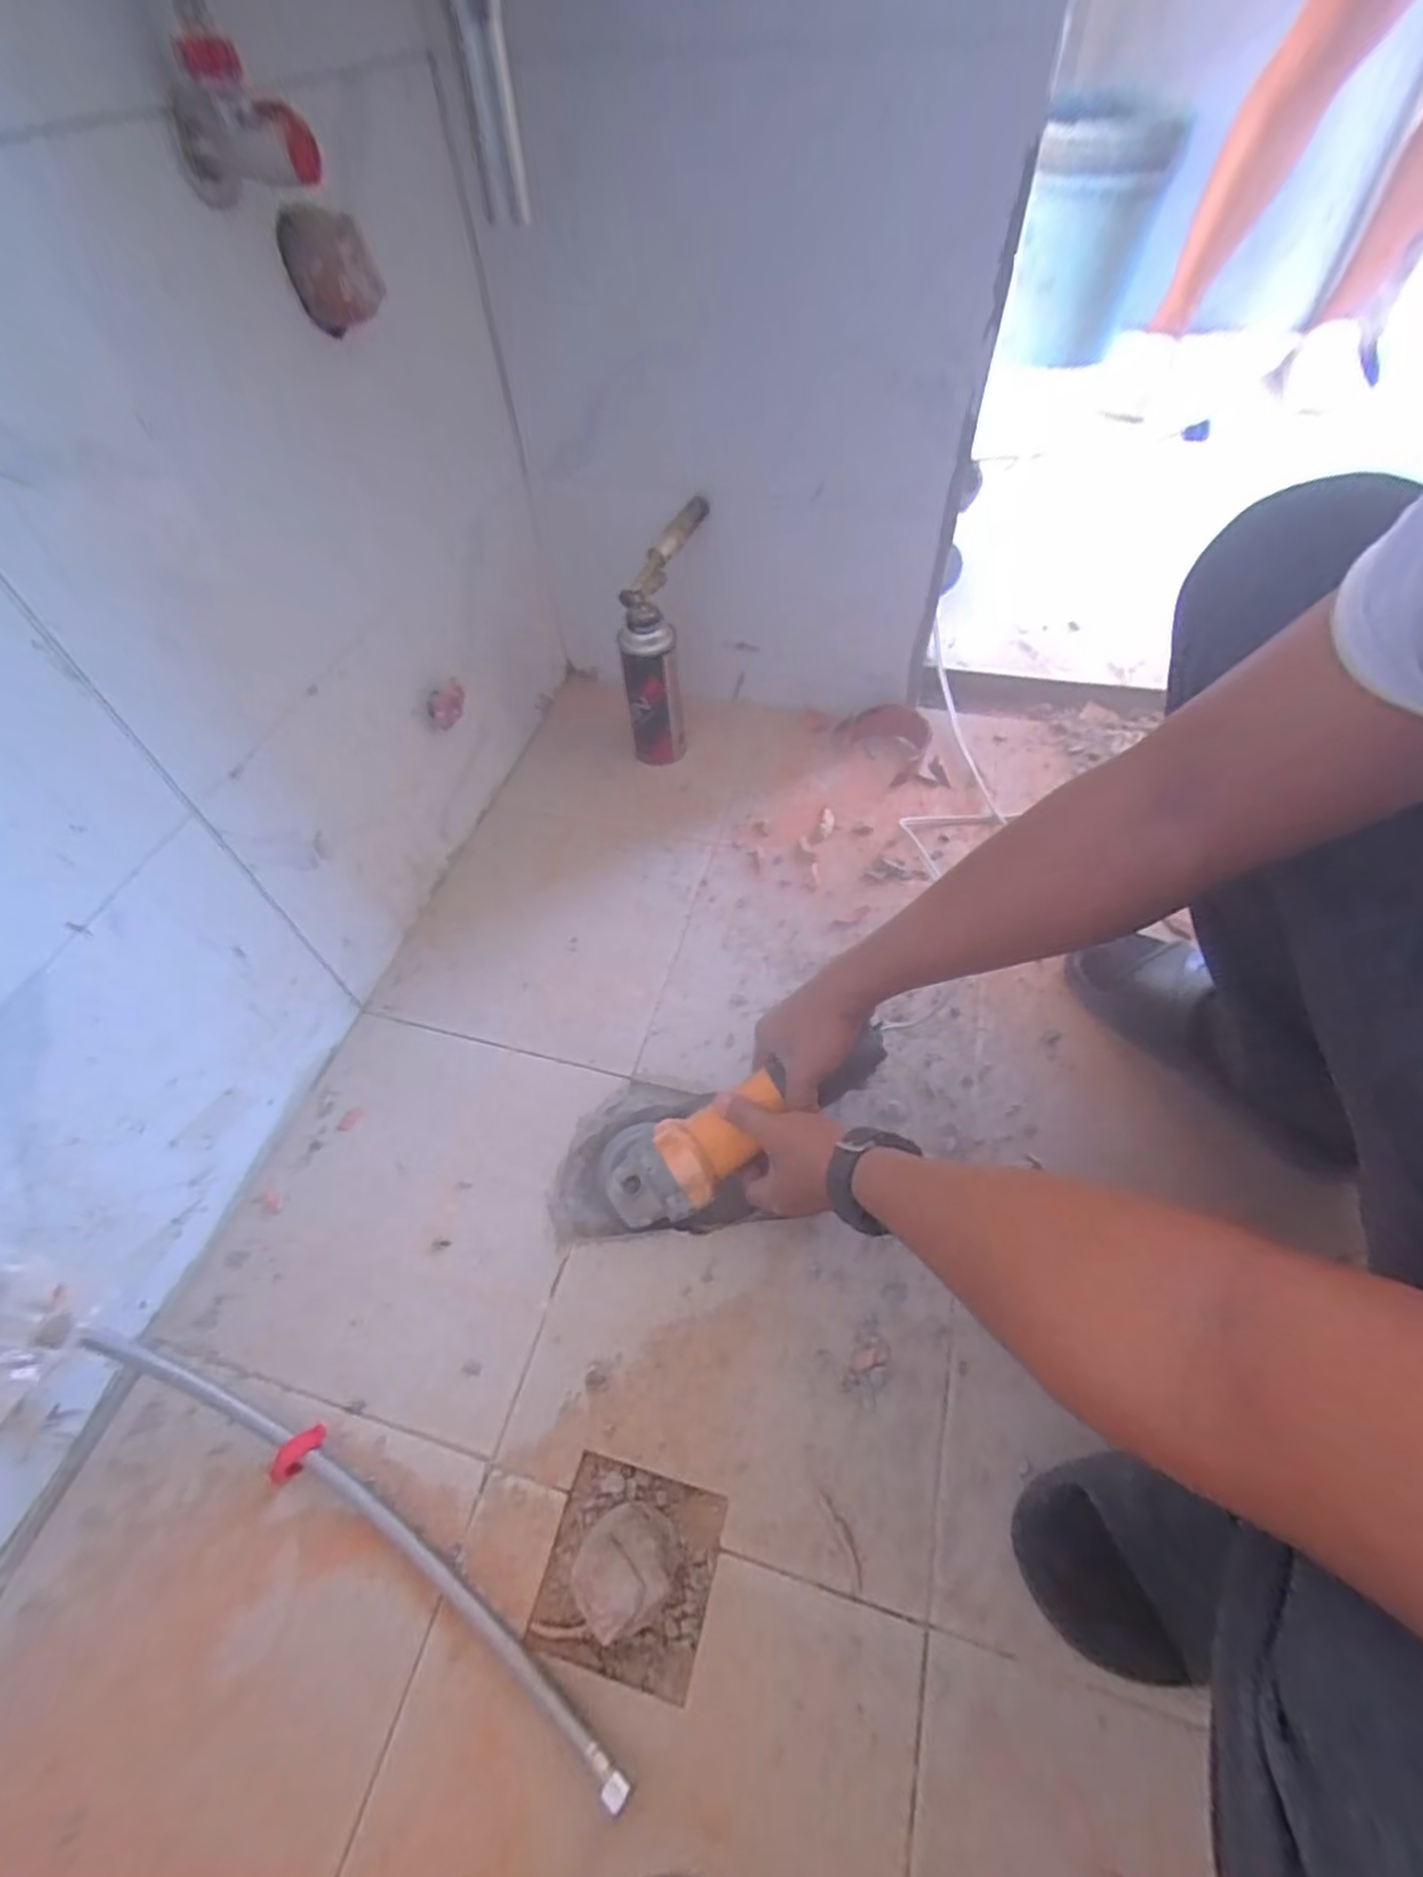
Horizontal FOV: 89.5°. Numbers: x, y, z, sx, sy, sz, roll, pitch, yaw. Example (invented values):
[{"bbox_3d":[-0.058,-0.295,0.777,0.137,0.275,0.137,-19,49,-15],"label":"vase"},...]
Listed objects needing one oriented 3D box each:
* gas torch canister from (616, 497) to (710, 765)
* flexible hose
[{"bbox_3d":[-0.054,-0.334,0.833,0.059,0.254,0.127,16,56,15],"label":"gas torch canister"},{"bbox_3d":[-0.220,0.364,0.437,0.403,0.100,0.028,26,59,21],"label":"flexible hose"}]

